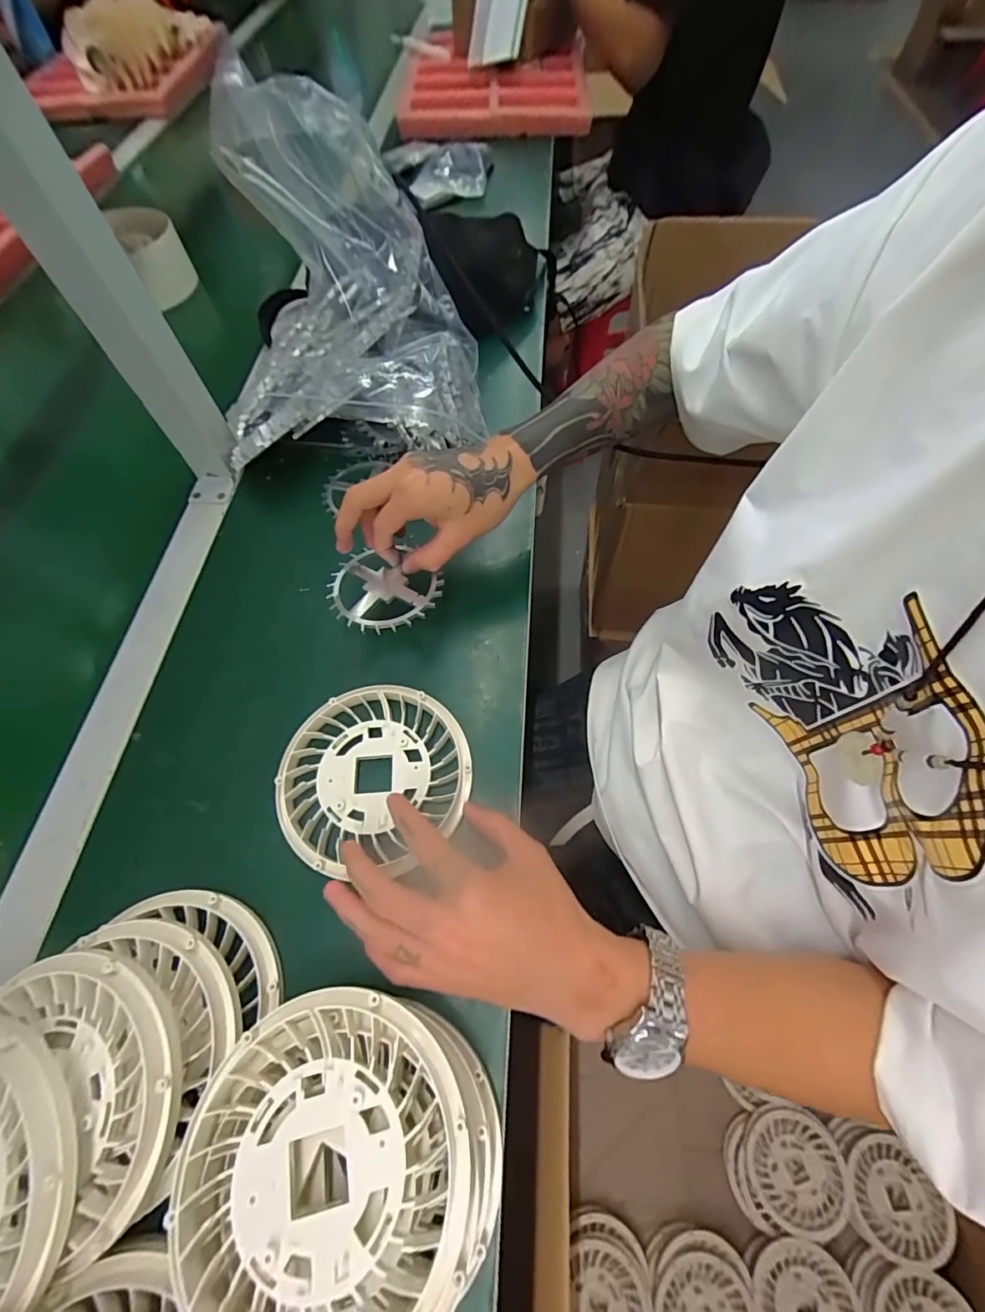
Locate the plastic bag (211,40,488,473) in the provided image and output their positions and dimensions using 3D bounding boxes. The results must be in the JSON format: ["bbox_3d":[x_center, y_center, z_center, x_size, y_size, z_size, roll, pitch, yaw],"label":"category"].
[{"bbox_3d":[-0.133,-0.324,0.423,0.226,0.176,0.215,-4,63,0],"label":"plastic bag"}]

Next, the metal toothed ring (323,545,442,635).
[{"bbox_3d":[-0.084,-0.052,0.380,0.077,0.010,0.086,-41,69,-17],"label":"metal toothed ring"}]

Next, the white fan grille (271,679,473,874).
[{"bbox_3d":[-0.082,0.082,0.347,0.130,0.013,0.124,-1,63,2],"label":"white fan grille"}]

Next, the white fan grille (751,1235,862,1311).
[{"bbox_3d":[0.420,0.869,0.651,0.128,0.012,0.136,39,71,19],"label":"white fan grille"}]

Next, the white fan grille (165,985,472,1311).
[{"bbox_3d":[-0.076,0.232,0.226,0.127,0.015,0.128,-1,63,2],"label":"white fan grille"}]

